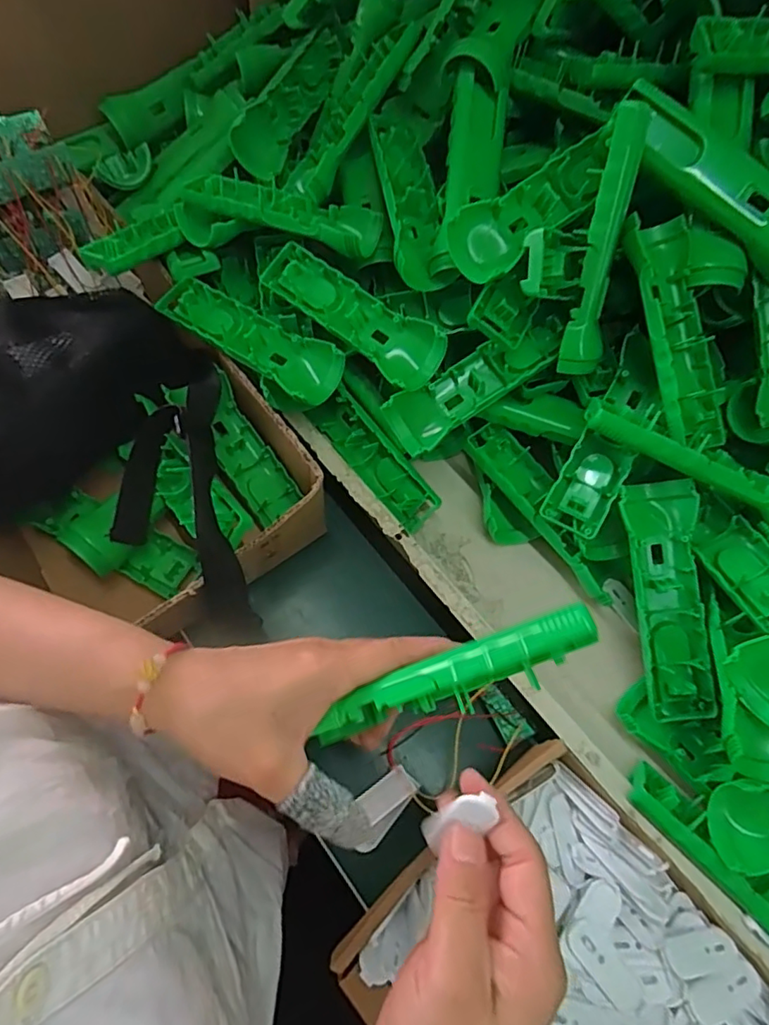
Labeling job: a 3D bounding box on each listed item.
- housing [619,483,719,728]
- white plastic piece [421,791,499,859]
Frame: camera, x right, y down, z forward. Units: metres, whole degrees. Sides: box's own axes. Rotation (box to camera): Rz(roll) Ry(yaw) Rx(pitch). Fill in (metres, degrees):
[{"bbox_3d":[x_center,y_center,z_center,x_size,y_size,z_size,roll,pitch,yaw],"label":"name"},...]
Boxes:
[{"bbox_3d":[0.196,0.062,0.392,0.046,0.029,0.162,-5,86,-5],"label":"housing"},{"bbox_3d":[0.032,0.138,0.251,0.038,0.008,0.016,-37,68,23],"label":"white plastic piece"}]

